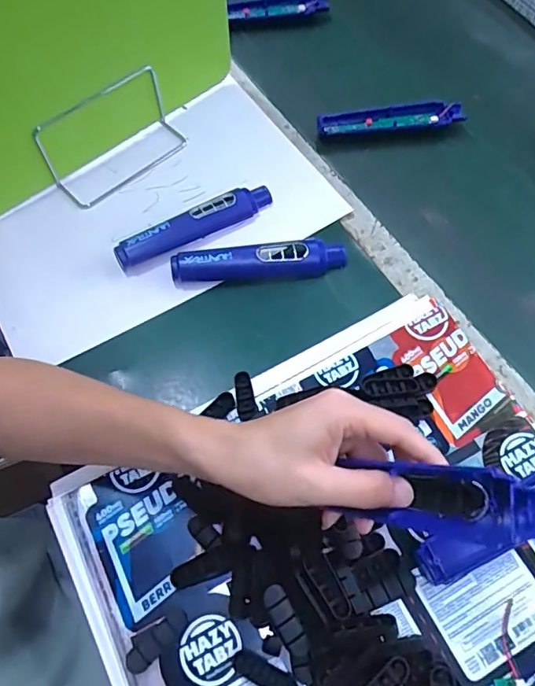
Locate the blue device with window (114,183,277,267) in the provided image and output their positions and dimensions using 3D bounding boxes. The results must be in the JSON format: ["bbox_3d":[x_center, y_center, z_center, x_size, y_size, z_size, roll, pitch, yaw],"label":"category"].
[{"bbox_3d":[-0.073,-0.119,0.524,0.167,0.029,0.034,-33,71,-14],"label":"blue device with window"}]

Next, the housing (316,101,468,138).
[{"bbox_3d":[0.146,-0.267,0.608,0.174,0.019,0.034,-5,67,-3],"label":"housing"}]

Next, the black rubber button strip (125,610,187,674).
[{"bbox_3d":[-0.079,0.209,0.359,0.047,0.009,0.021,-40,73,-16],"label":"black rubber button strip"}]

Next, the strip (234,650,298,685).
[{"bbox_3d":[0.000,0.229,0.350,0.046,0.007,0.015,27,69,11],"label":"strip"}]

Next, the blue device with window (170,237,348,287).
[{"bbox_3d":[-0.008,-0.081,0.504,0.170,0.031,0.032,-6,67,-3],"label":"blue device with window"}]

